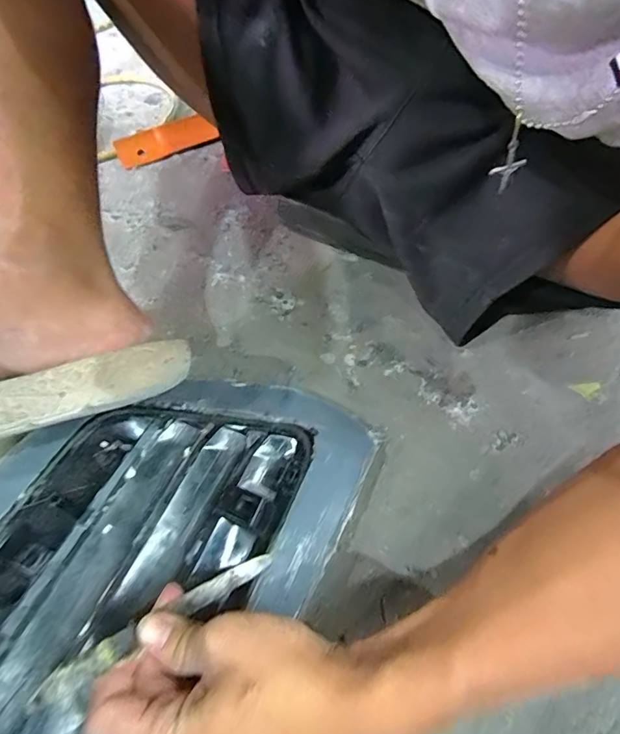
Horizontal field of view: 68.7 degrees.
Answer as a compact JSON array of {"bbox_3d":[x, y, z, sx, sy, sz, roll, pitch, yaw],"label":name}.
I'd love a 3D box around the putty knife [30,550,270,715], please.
[{"bbox_3d":[-0.079,0.142,0.259,0.146,0.010,0.014,-9,49,-49],"label":"putty knife"}]

